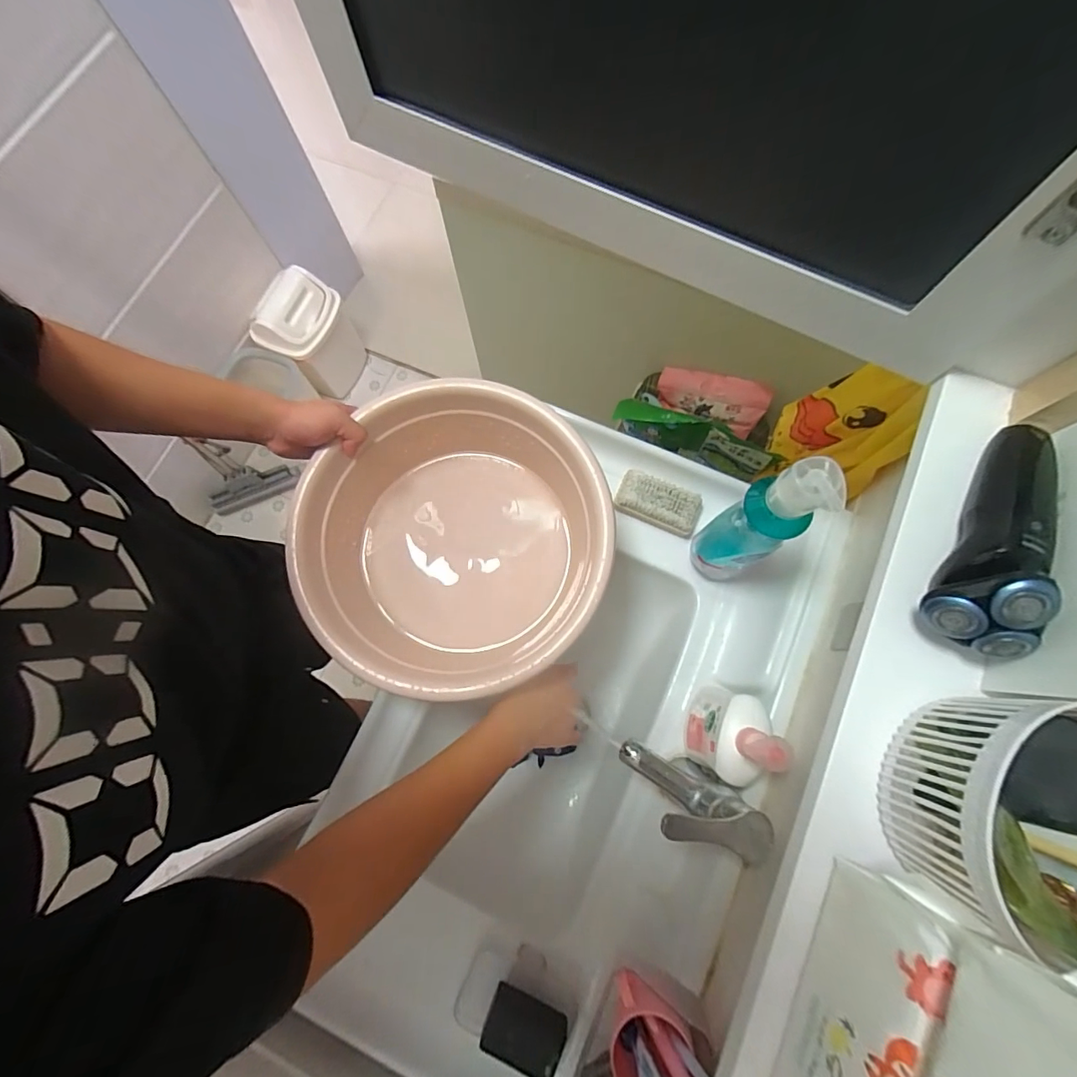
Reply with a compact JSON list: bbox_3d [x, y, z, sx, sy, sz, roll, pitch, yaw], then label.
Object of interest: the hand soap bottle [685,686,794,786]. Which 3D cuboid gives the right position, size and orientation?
[{"bbox_3d":[0.218,0.224,0.539,0.044,0.191,0.093,16,77,2],"label":"hand soap bottle"}]

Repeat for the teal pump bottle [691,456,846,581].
[{"bbox_3d":[0.238,-0.009,0.521,0.056,0.251,0.074,-31,80,-8],"label":"teal pump bottle"}]

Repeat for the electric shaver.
[{"bbox_3d":[0.291,-0.004,0.280,0.051,0.052,0.152,35,78,6],"label":"electric shaver"}]

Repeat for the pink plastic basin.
[{"bbox_3d":[-0.100,0.010,0.582,0.339,0.173,0.337,0,77,-2],"label":"pink plastic basin"}]

